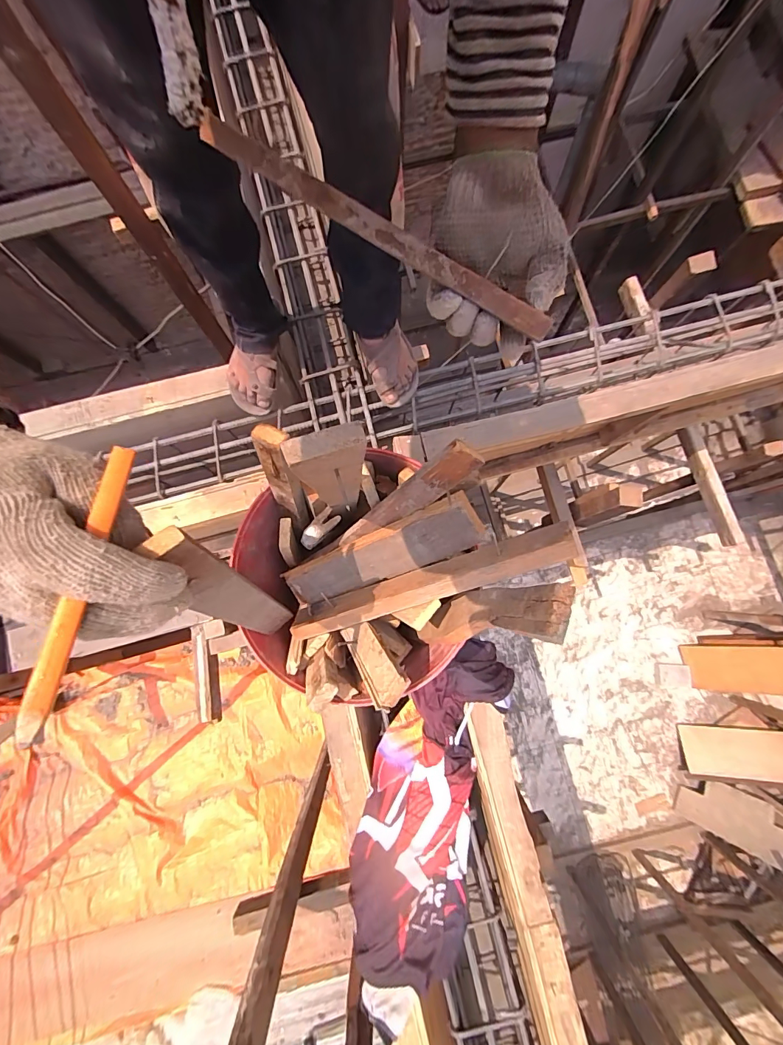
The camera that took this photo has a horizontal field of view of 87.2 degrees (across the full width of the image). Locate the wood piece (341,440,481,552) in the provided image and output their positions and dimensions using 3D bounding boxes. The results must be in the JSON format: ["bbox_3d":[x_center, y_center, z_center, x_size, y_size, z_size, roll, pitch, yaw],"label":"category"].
[{"bbox_3d":[0.012,-0.022,0.464,0.203,0.032,0.030,-35,77,37],"label":"wood piece"}]

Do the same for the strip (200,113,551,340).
[{"bbox_3d":[-0.014,-0.253,0.353,0.339,0.013,0.017,31,81,0],"label":"strip"}]

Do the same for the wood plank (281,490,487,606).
[{"bbox_3d":[-0.020,0.043,0.498,0.265,0.019,0.061,-24,111,23],"label":"wood plank"}]

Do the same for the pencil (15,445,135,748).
[{"bbox_3d":[-0.150,0.026,0.199,0.009,0.007,0.143,3,68,2],"label":"pencil"}]

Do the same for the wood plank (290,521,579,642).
[{"bbox_3d":[0.030,0.072,0.464,0.334,0.033,0.038,-21,79,21],"label":"wood plank"}]

